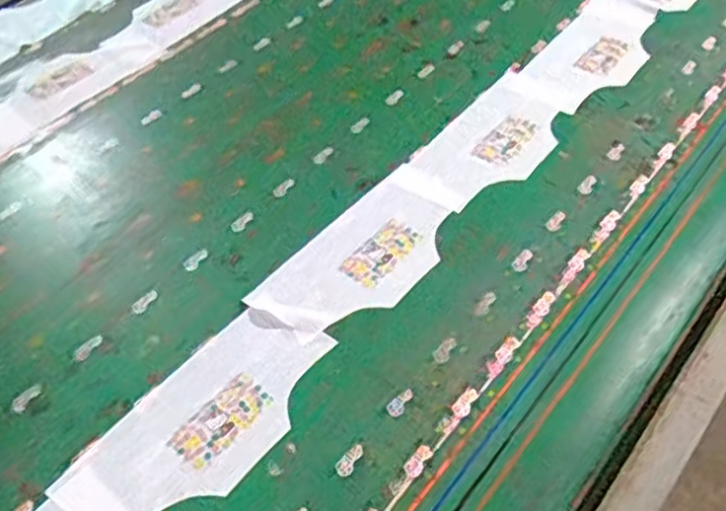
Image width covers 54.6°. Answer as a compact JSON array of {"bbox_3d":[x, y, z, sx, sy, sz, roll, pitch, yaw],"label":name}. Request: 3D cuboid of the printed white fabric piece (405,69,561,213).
[{"bbox_3d":[0.175,-0.153,0.941,0.134,0.010,0.249,34,60,24],"label":"printed white fabric piece"}]

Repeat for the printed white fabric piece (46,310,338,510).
[{"bbox_3d":[-0.153,0.165,0.695,0.131,0.011,0.276,33,58,24],"label":"printed white fabric piece"}]

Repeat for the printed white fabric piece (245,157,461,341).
[{"bbox_3d":[0.010,-0.003,0.827,0.135,0.010,0.278,33,60,27],"label":"printed white fabric piece"}]

